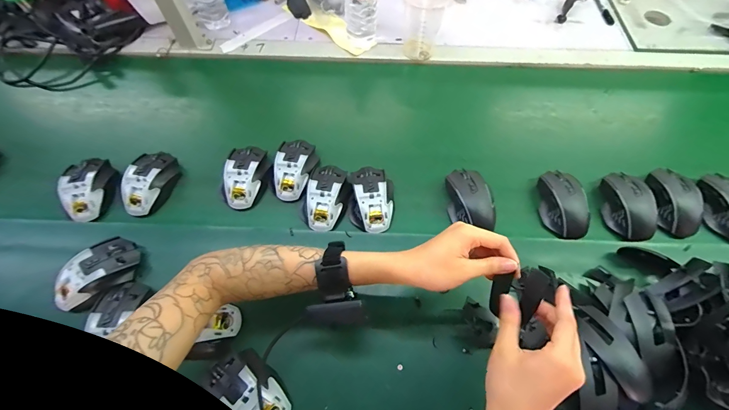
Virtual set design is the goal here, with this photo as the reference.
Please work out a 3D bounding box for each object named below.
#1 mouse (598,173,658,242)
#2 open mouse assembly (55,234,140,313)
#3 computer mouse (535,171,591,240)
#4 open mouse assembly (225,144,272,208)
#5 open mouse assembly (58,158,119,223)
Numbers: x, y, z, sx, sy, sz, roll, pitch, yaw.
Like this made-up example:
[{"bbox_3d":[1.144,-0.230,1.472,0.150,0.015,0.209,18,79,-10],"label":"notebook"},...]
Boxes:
[{"bbox_3d":[0.433,-0.003,0.538,0.065,0.043,0.121,5,64,3],"label":"mouse"},{"bbox_3d":[-0.391,0.102,0.484,0.121,0.048,0.074,-38,69,-17],"label":"open mouse assembly"},{"bbox_3d":[0.325,-0.004,0.540,0.067,0.035,0.117,-6,64,-2],"label":"computer mouse"},{"bbox_3d":[-0.204,-0.051,0.570,0.075,0.041,0.116,-1,64,0],"label":"open mouse assembly"},{"bbox_3d":[-0.467,-0.032,0.559,0.077,0.035,0.115,-17,65,-8],"label":"open mouse assembly"}]

